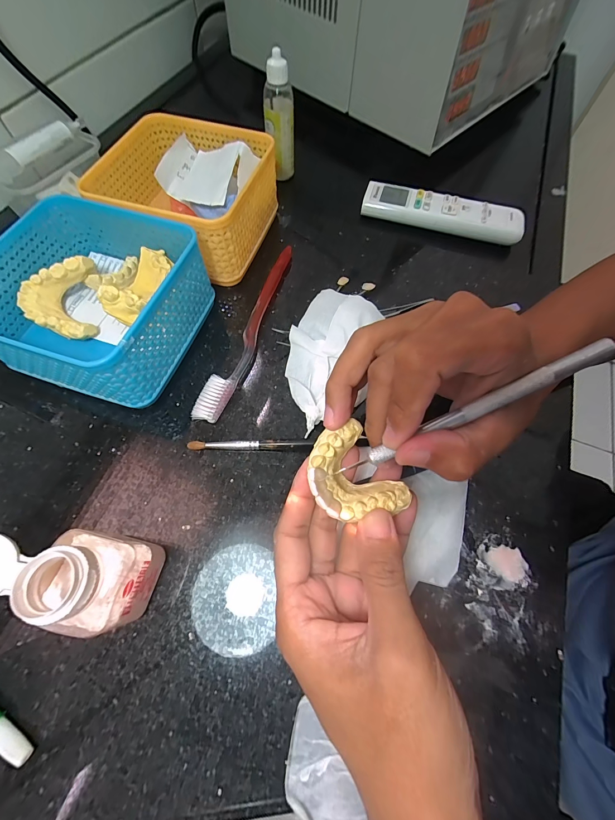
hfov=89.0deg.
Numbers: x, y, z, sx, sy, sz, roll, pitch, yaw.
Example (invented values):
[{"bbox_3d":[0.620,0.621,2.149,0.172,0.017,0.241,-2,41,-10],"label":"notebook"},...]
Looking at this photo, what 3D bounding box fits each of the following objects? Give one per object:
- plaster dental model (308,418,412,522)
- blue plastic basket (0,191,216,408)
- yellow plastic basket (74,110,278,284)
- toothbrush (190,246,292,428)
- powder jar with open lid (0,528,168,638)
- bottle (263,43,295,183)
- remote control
[{"bbox_3d":[0.022,0.035,0.160,0.041,0.022,0.050,-33,69,-18],"label":"plaster dental model"},{"bbox_3d":[-0.158,-0.083,0.240,0.131,0.067,0.130,17,63,6],"label":"blue plastic basket"},{"bbox_3d":[-0.107,-0.190,0.289,0.128,0.072,0.130,17,63,6],"label":"yellow plastic basket"},{"bbox_3d":[-0.045,-0.071,0.265,0.019,0.016,0.184,19,64,7],"label":"toothbrush"},{"bbox_3d":[-0.120,0.083,0.156,0.066,0.075,0.042,11,63,3],"label":"powder jar with open lid"},{"bbox_3d":[-0.032,-0.322,0.351,0.032,0.107,0.026,11,63,3],"label":"bottle"},{"bbox_3d":[0.154,-0.229,0.359,0.178,0.021,0.044,18,64,7],"label":"remote control"}]

